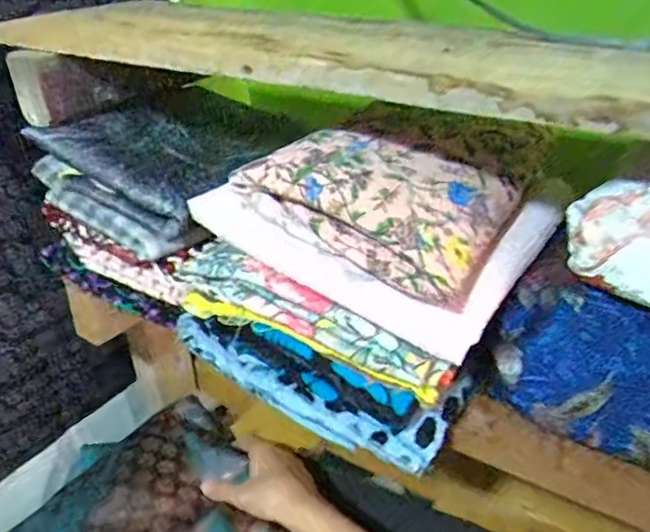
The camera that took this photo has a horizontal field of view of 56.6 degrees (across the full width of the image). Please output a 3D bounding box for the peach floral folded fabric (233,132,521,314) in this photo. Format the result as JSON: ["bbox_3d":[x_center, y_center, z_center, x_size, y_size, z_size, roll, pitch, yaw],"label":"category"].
[{"bbox_3d":[0.032,-0.044,0.388,0.160,0.054,0.115,14,33,26],"label":"peach floral folded fabric"}]

